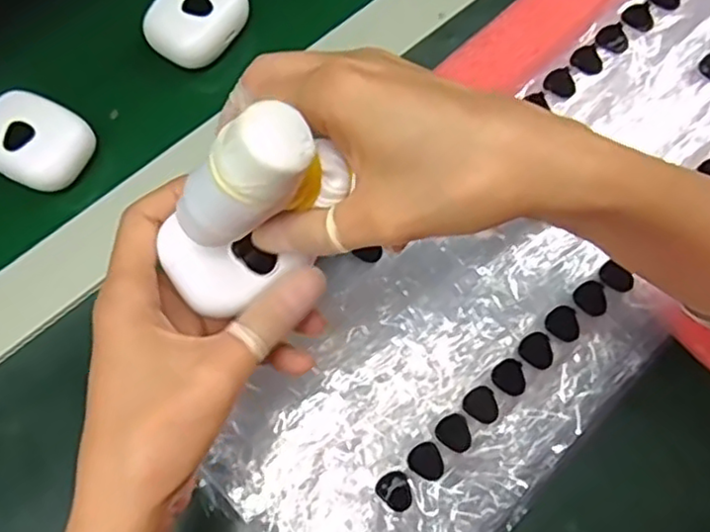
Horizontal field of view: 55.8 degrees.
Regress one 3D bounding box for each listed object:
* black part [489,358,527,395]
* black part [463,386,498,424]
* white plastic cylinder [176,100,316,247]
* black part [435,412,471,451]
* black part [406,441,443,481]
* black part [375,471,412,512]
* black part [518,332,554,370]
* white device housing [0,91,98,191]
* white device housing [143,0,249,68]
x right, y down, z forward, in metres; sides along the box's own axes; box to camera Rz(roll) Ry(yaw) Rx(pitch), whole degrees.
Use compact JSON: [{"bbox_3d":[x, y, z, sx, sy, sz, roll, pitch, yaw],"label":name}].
[{"bbox_3d":[0.076,0.055,0.328,0.016,0.004,0.017,0,72,1],"label":"black part"},{"bbox_3d":[0.062,0.067,0.325,0.015,0.004,0.018,-37,75,-10],"label":"black part"},{"bbox_3d":[-0.036,-0.023,0.205,0.023,0.053,0.024,-12,71,-43],"label":"white plastic cylinder"},{"bbox_3d":[0.049,0.080,0.322,0.018,0.004,0.015,40,77,12],"label":"black part"},{"bbox_3d":[0.035,0.094,0.320,0.015,0.004,0.018,-37,75,-10],"label":"black part"},{"bbox_3d":[0.019,0.106,0.316,0.015,0.004,0.017,-37,75,-10],"label":"black part"},{"bbox_3d":[0.090,0.042,0.330,0.016,0.004,0.017,0,72,1],"label":"black part"},{"bbox_3d":[-0.175,-0.068,0.366,0.058,0.016,0.045,29,75,10],"label":"white device housing"},{"bbox_3d":[-0.090,-0.145,0.388,0.045,0.019,0.057,33,76,11],"label":"white device housing"}]

